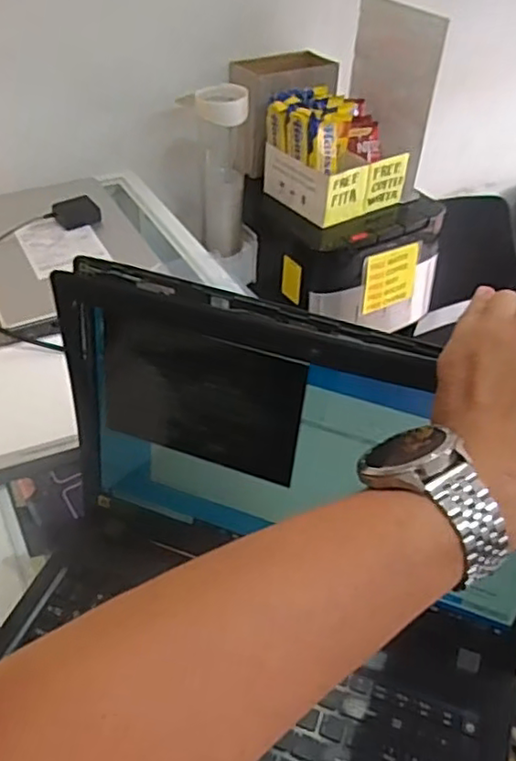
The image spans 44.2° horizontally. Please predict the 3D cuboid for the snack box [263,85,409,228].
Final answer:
[{"bbox_3d":[0.146,-0.425,1.177,0.220,0.174,0.181,-26,49,-27],"label":"snack box"}]

